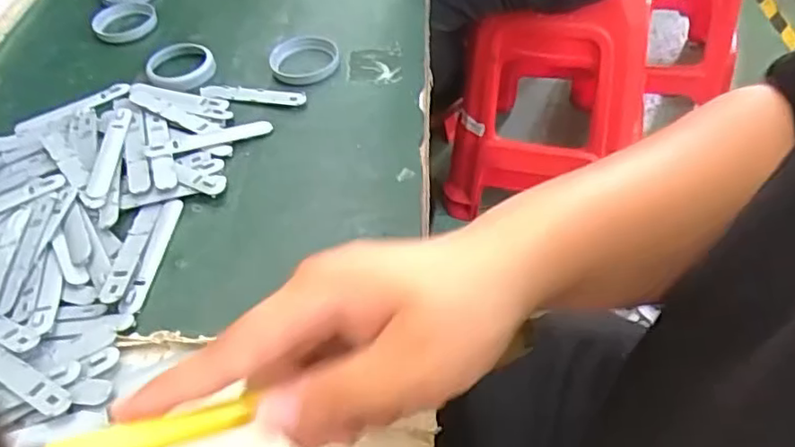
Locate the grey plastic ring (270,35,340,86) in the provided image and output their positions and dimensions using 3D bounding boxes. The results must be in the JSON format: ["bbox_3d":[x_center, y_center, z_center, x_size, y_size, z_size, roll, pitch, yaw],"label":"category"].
[{"bbox_3d":[-0.080,-0.139,0.542,0.058,0.014,0.065,-11,48,-3],"label":"grey plastic ring"}]

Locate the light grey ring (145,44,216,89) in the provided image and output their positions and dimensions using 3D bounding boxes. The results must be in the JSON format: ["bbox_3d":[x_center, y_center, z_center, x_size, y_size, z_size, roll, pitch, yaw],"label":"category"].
[{"bbox_3d":[-0.186,-0.138,0.548,0.056,0.017,0.055,-3,48,4],"label":"light grey ring"}]

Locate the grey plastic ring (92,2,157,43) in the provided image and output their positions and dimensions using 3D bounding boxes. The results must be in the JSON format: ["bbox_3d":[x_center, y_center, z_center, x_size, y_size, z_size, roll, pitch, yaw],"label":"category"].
[{"bbox_3d":[-0.271,-0.197,0.617,0.065,0.011,0.065,-4,48,3],"label":"grey plastic ring"}]

